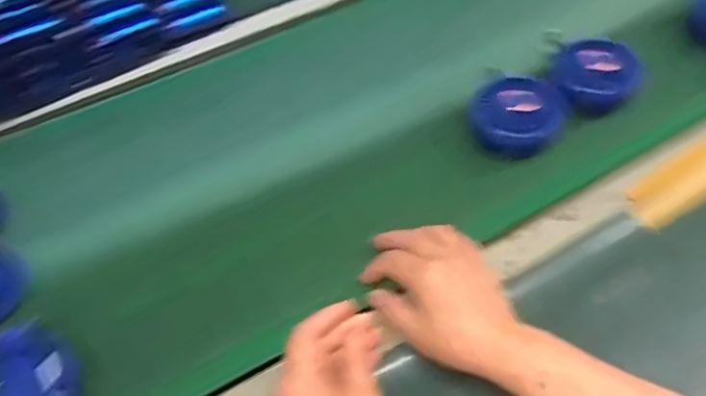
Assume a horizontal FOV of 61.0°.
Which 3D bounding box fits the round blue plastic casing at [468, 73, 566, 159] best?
[{"bbox_3d":[0.165,-0.083,0.597,0.093,0.024,0.081,-21,84,-1],"label":"round blue plastic casing"}]

